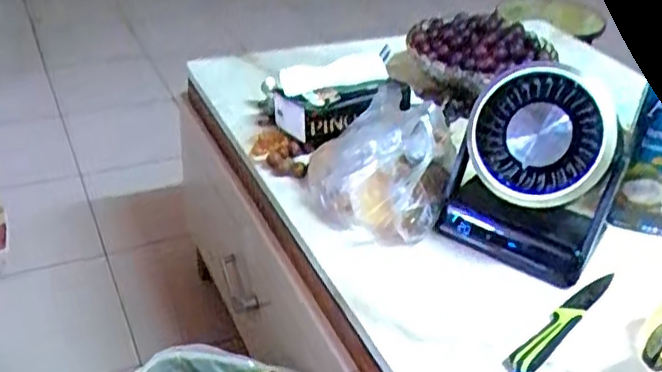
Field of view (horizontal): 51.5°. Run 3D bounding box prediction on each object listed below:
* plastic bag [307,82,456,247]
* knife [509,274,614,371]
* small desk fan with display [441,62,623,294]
[{"bbox_3d":[0.053,-0.035,0.743,0.150,0.160,0.145,7,33,5],"label":"plastic bag"},{"bbox_3d":[0.232,0.128,0.670,0.025,0.009,0.189,29,41,33],"label":"knife"},{"bbox_3d":[0.214,-0.018,0.717,0.159,0.186,0.096,22,38,20],"label":"small desk fan with display"}]

